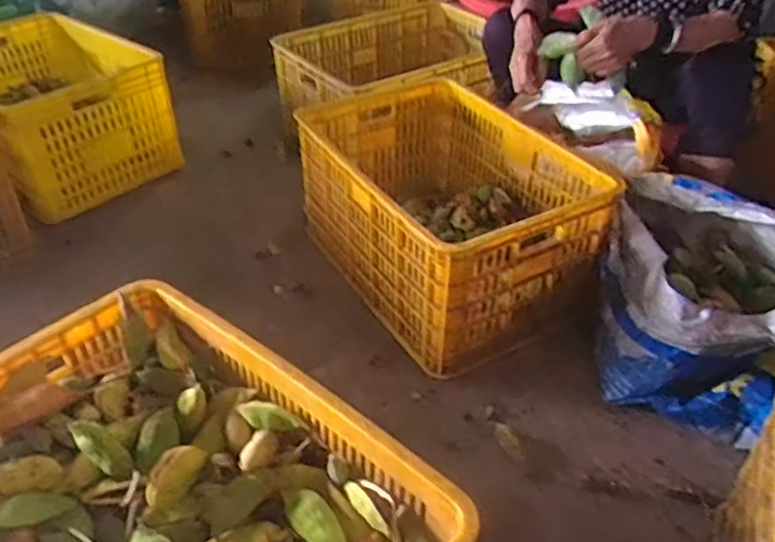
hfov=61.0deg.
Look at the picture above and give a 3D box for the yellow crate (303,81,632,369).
[{"bbox_3d":[0.114,-0.144,1.517,0.444,0.351,0.750,-18,41,-24],"label":"yellow crate"}]

